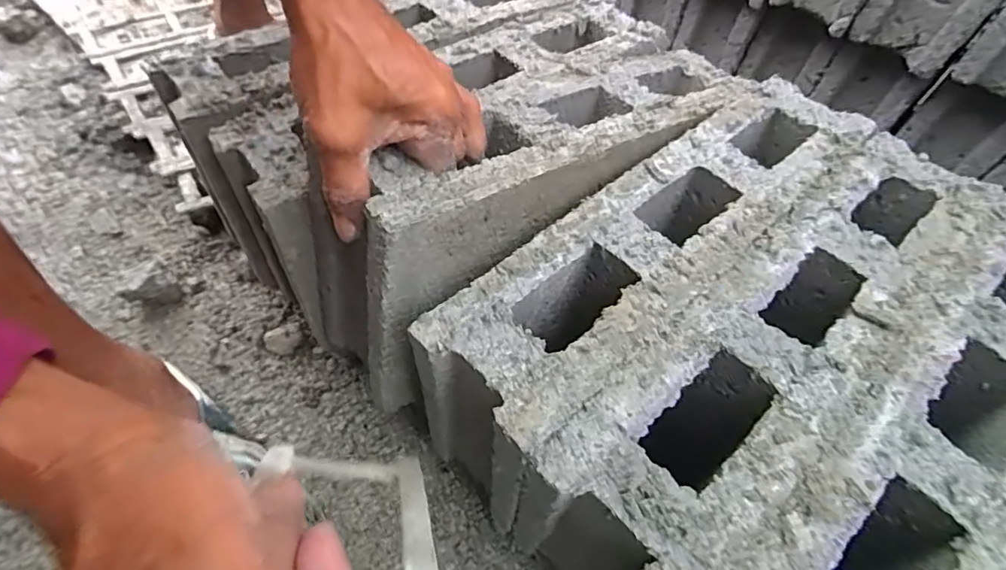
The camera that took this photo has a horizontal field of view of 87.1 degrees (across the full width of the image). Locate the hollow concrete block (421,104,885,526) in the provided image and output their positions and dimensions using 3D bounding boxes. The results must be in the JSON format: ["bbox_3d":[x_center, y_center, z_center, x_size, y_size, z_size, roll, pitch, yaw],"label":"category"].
[{"bbox_3d":[0.107,0.011,0.419,0.367,0.185,0.096,-35,63,-27],"label":"hollow concrete block"}]

